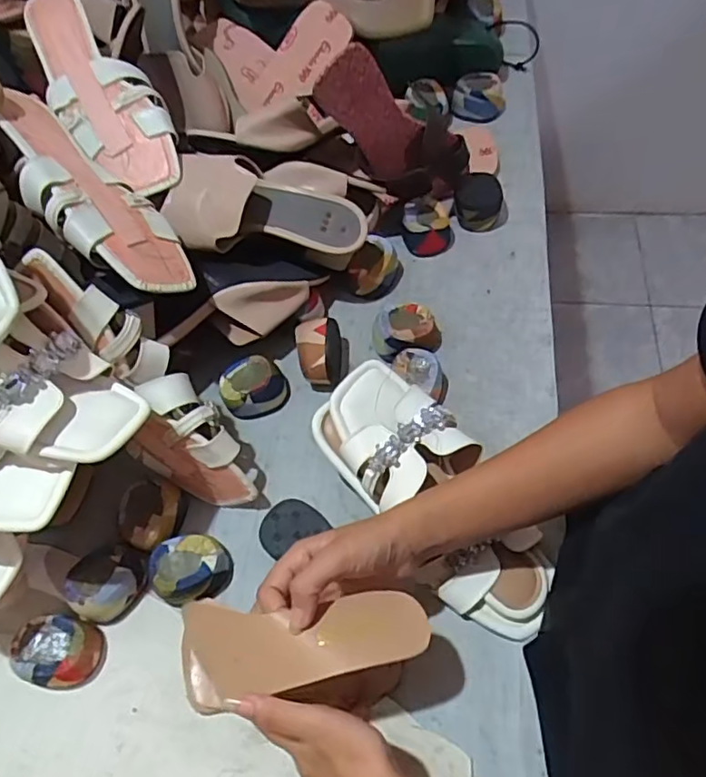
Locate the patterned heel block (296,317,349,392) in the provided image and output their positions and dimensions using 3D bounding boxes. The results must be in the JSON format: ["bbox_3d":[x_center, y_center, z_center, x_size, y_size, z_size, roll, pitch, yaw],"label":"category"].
[{"bbox_3d":[-0.030,-0.035,0.570,0.046,0.048,0.067,-7,62,2],"label":"patterned heel block"}]

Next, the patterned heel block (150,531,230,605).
[{"bbox_3d":[-0.135,0.150,0.490,0.061,0.032,0.049,-10,62,0],"label":"patterned heel block"}]

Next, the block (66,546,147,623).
[{"bbox_3d":[-0.204,0.160,0.488,0.050,0.041,0.059,13,64,12],"label":"block"}]

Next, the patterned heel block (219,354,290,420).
[{"bbox_3d":[-0.096,-0.003,0.564,0.062,0.042,0.048,-24,63,-7],"label":"patterned heel block"}]

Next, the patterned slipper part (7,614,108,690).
[{"bbox_3d":[-0.229,0.205,0.457,0.057,0.032,0.051,7,63,9],"label":"patterned slipper part"}]

